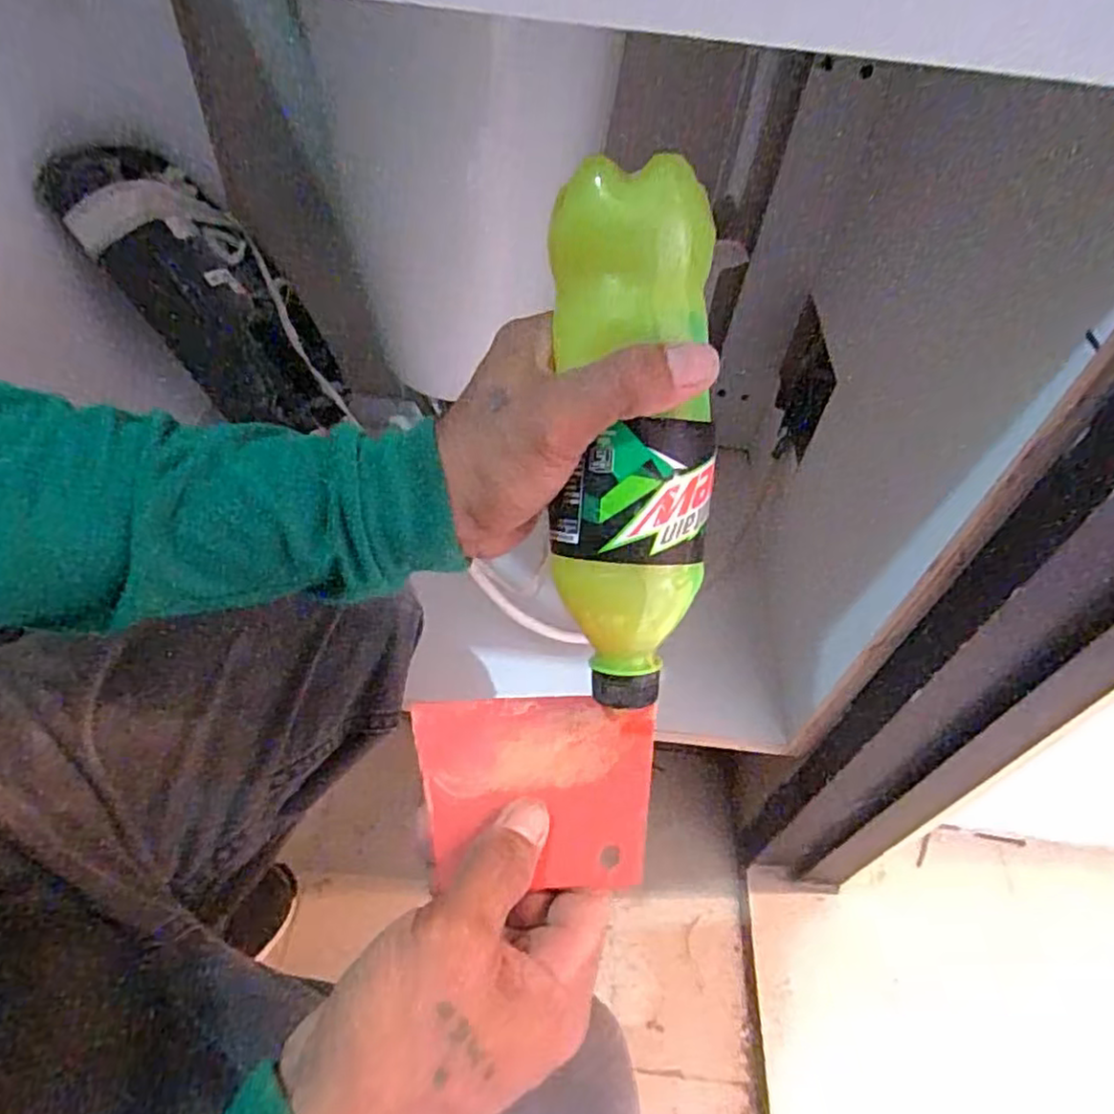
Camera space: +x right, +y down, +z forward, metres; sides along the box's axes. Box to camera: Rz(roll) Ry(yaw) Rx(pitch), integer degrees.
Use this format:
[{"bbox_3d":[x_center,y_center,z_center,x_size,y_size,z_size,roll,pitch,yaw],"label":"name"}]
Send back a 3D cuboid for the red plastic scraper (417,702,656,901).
[{"bbox_3d":[-0.010,0.101,0.304,0.105,0.005,0.079,1,59,-1],"label":"red plastic scraper"}]

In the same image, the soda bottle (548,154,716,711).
[{"bbox_3d":[0.030,-0.042,0.279,0.060,0.211,0.056,-3,9,-9],"label":"soda bottle"}]

